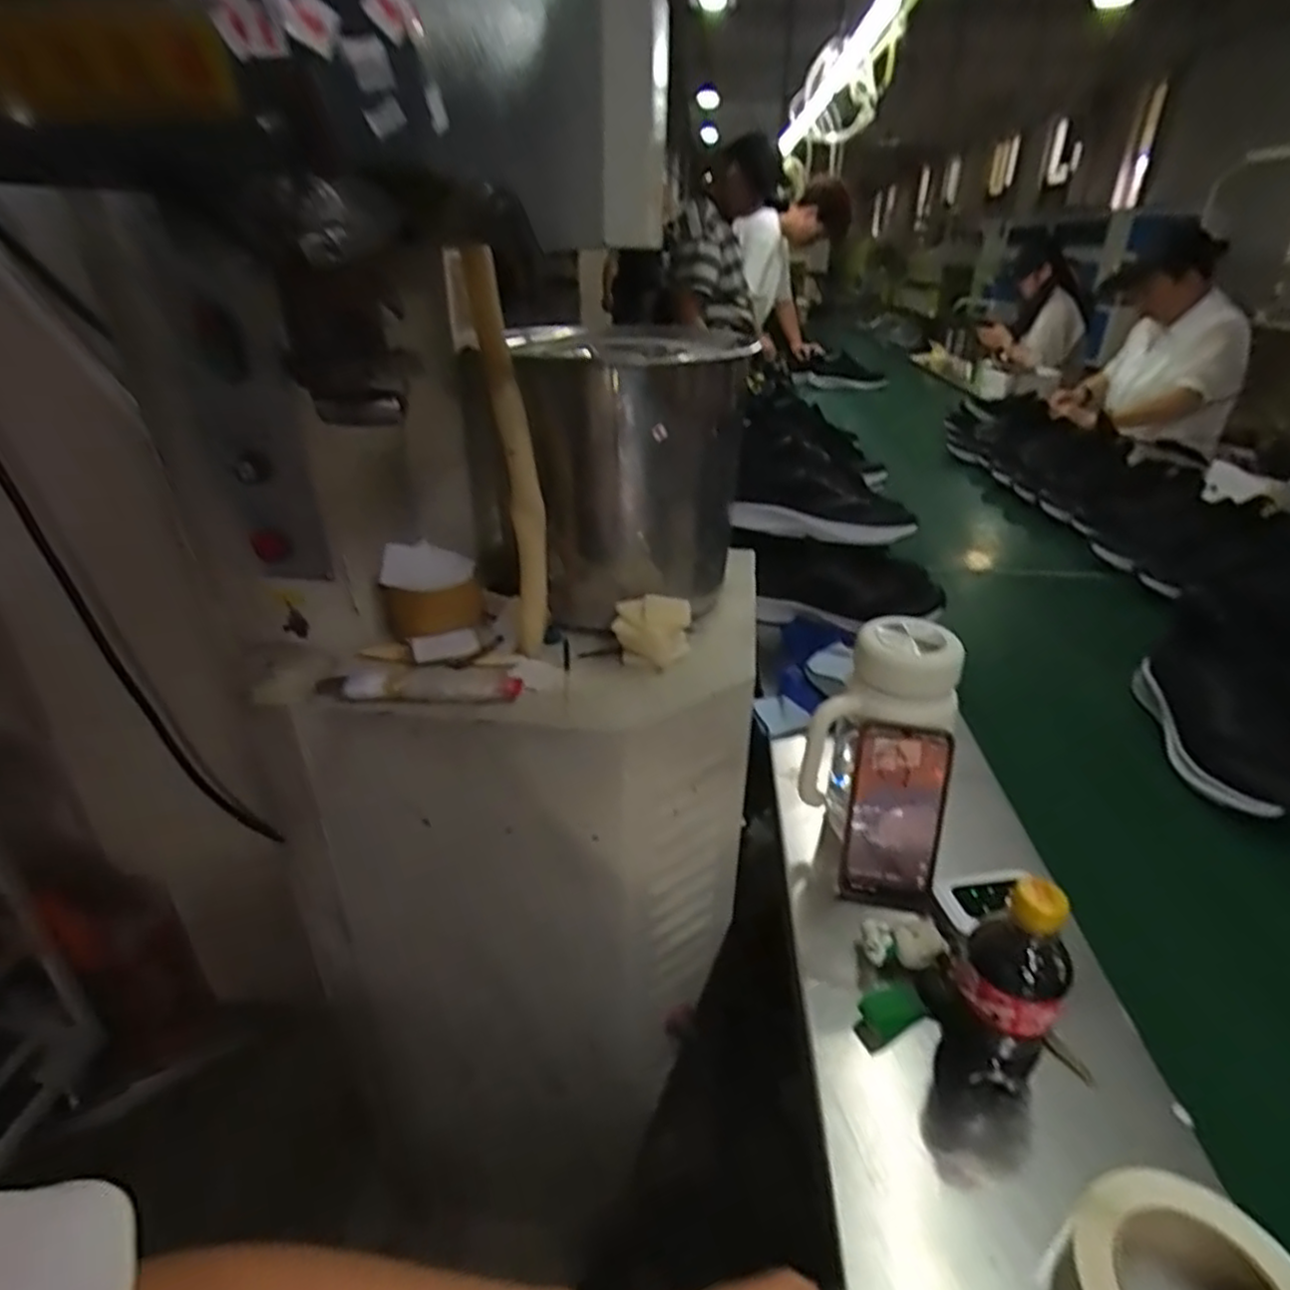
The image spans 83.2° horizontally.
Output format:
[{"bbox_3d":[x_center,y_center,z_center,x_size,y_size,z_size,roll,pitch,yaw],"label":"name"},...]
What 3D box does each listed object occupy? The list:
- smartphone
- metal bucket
[{"bbox_3d":[0.214,0.149,0.622,0.078,0.160,0.011,6,10,9],"label":"smartphone"},{"bbox_3d":[-0.049,-0.164,0.711,0.232,0.244,0.232,-10,31,-18],"label":"metal bucket"}]

